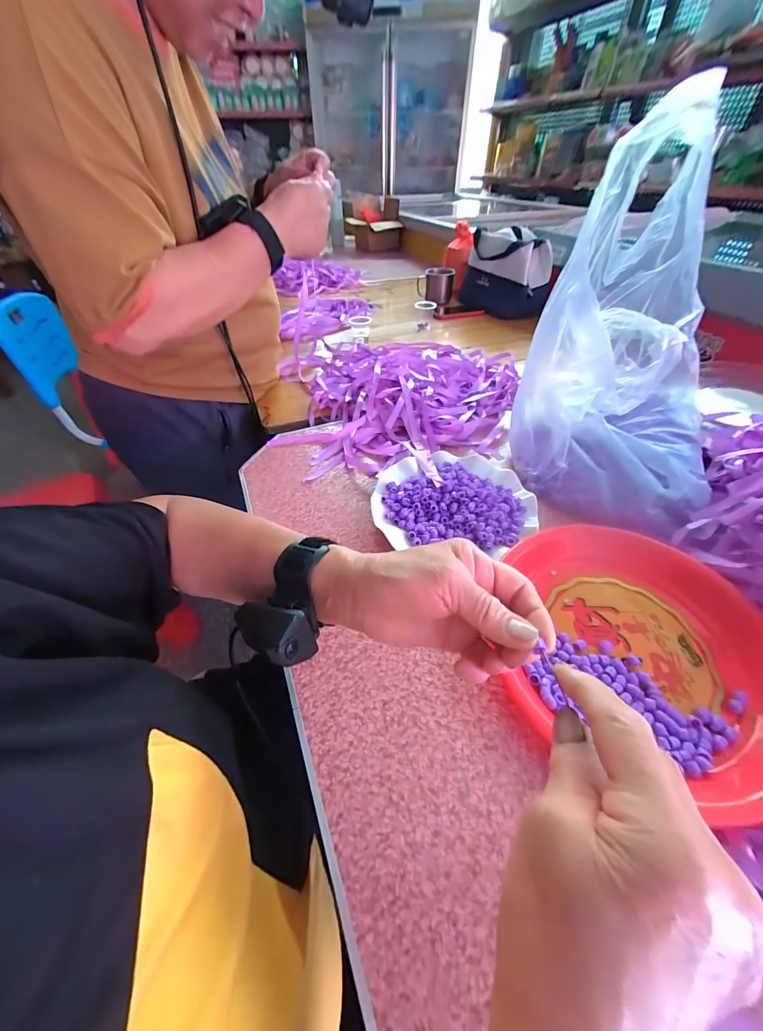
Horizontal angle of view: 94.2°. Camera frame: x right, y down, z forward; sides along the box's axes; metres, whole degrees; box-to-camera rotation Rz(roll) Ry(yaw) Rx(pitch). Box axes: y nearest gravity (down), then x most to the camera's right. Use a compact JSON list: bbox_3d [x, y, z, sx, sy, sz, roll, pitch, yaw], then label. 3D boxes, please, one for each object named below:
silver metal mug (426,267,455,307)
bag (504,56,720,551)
[{"bbox_3d":[0.169,-0.675,1.046,0.080,0.082,0.087,5,45,7],"label":"silver metal mug"},{"bbox_3d":[0.288,-0.194,0.382,0.213,0.319,0.240,23,49,22],"label":"bag"}]

